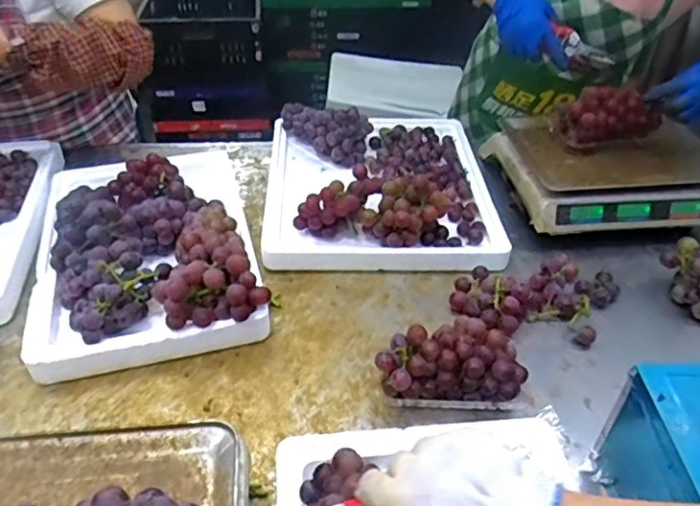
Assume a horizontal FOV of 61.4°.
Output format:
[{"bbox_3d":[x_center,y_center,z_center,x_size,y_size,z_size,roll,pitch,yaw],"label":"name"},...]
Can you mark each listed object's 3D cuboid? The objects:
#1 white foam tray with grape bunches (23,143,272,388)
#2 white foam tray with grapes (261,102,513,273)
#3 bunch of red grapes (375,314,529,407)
[{"bbox_3d":[-0.304,-0.040,0.874,0.299,0.115,0.446,-10,40,-13],"label":"white foam tray with grape bunches"},{"bbox_3d":[0.049,-0.142,1.032,0.381,0.089,0.435,0,39,-1],"label":"white foam tray with grapes"},{"bbox_3d":[0.120,0.129,0.723,0.180,0.081,0.115,-1,39,-3],"label":"bunch of red grapes"}]

